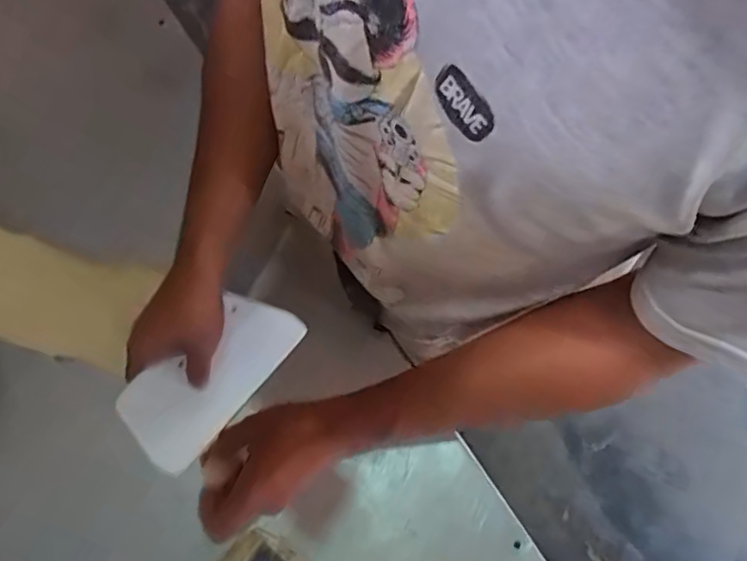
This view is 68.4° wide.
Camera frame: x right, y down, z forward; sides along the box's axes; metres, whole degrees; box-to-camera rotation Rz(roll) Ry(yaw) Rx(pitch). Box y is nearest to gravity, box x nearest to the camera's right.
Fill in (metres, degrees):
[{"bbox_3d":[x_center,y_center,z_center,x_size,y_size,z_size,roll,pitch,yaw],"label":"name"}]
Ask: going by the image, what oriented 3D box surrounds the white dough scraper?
[{"bbox_3d":[-0.165,0.092,0.558,0.093,0.011,0.188,43,73,-6],"label":"white dough scraper"}]

